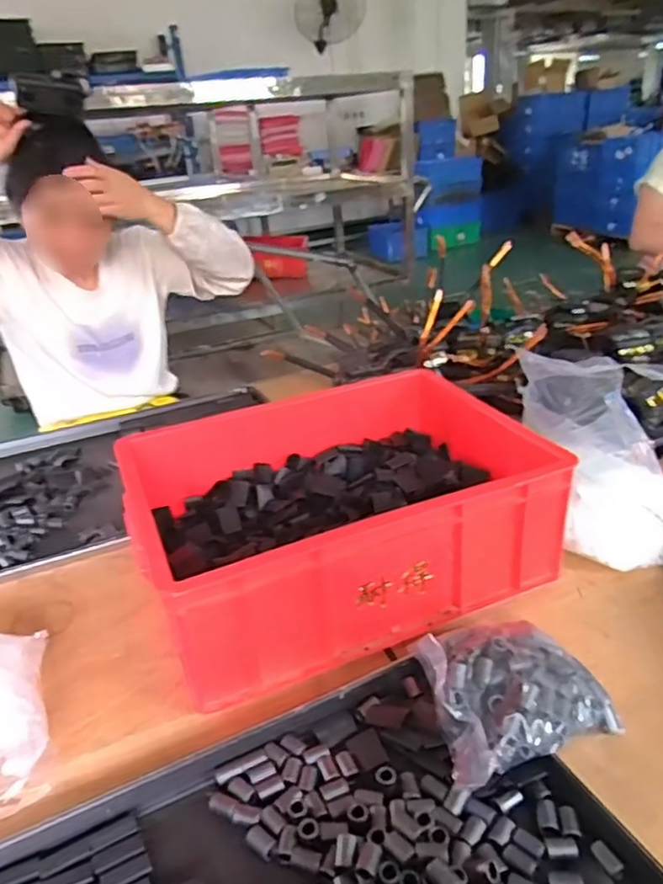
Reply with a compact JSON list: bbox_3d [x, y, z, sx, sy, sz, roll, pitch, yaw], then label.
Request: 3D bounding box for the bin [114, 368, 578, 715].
[{"bbox_3d":[0.001,0.068,0.706,0.398,0.143,0.307,-15,29,-19],"label":"bin"}]

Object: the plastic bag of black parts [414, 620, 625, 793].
[{"bbox_3d":[0.139,0.201,0.516,0.143,0.066,0.111,-15,29,-20],"label":"plastic bag of black parts"}]

